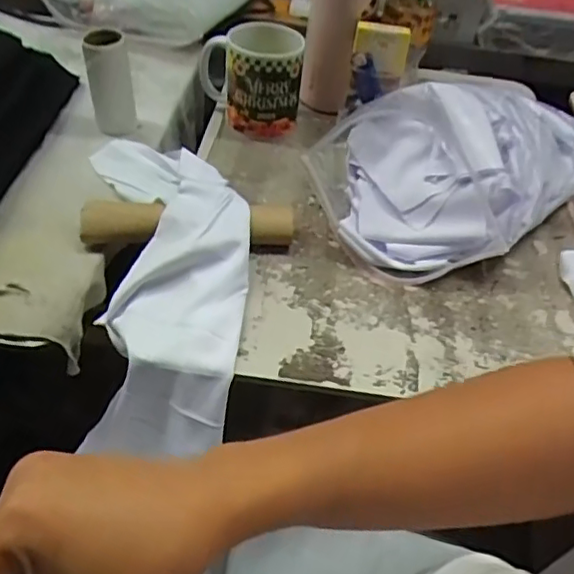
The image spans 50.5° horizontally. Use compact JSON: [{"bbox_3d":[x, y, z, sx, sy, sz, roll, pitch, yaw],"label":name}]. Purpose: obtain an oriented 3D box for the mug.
[{"bbox_3d":[-0.041,-0.228,0.671,0.111,0.103,0.077,2,46,-5],"label":"mug"}]

